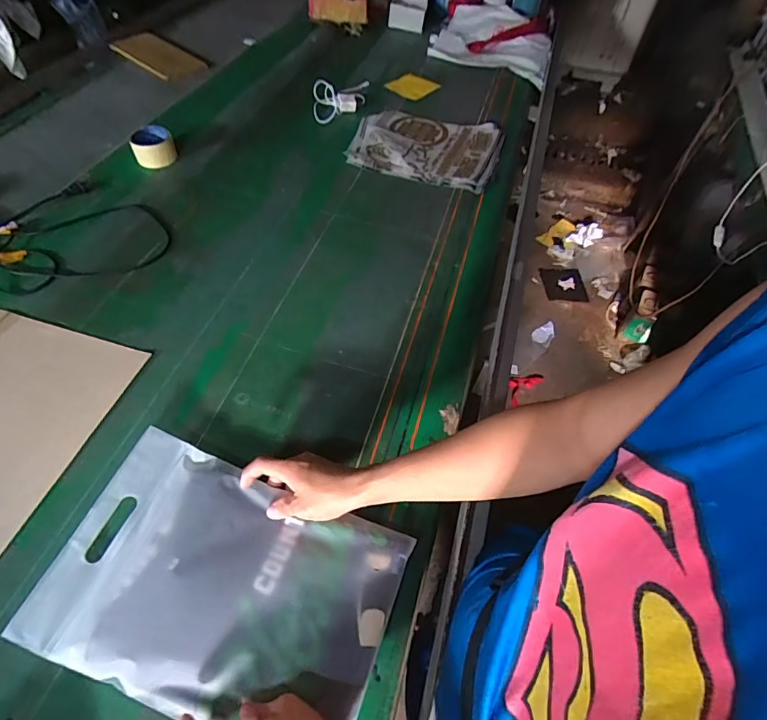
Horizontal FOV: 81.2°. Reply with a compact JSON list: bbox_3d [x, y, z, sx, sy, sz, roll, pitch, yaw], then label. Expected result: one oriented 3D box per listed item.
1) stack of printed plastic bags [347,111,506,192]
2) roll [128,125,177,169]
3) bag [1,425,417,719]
[{"bbox_3d":[0.102,-0.517,1.072,0.341,0.031,0.271,12,56,4],"label":"stack of printed plastic bags"},{"bbox_3d":[-0.501,-0.466,0.975,0.083,0.046,0.082,2,56,-3],"label":"roll"},{"bbox_3d":[-0.177,0.245,0.494,0.362,0.020,0.236,19,56,9],"label":"bag"}]

